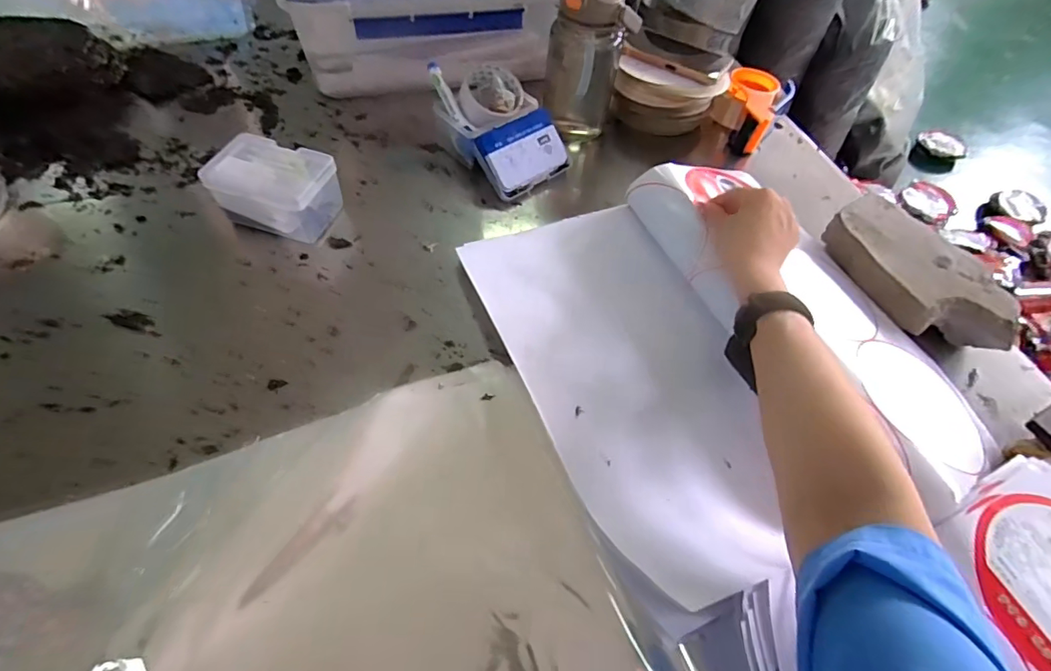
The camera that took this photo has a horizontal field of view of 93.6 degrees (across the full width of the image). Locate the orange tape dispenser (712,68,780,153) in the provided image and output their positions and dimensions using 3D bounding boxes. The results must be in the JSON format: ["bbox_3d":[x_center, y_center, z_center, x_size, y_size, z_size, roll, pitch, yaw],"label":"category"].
[{"bbox_3d":[0.341,-0.356,0.772,0.089,0.057,0.143,22,57,10],"label":"orange tape dispenser"}]

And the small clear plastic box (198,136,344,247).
[{"bbox_3d":[-0.296,-0.172,0.591,0.126,0.076,0.092,17,56,7],"label":"small clear plastic box"}]

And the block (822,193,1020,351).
[{"bbox_3d":[0.474,-0.077,0.602,0.122,0.047,0.225,-11,58,-12],"label":"block"}]

